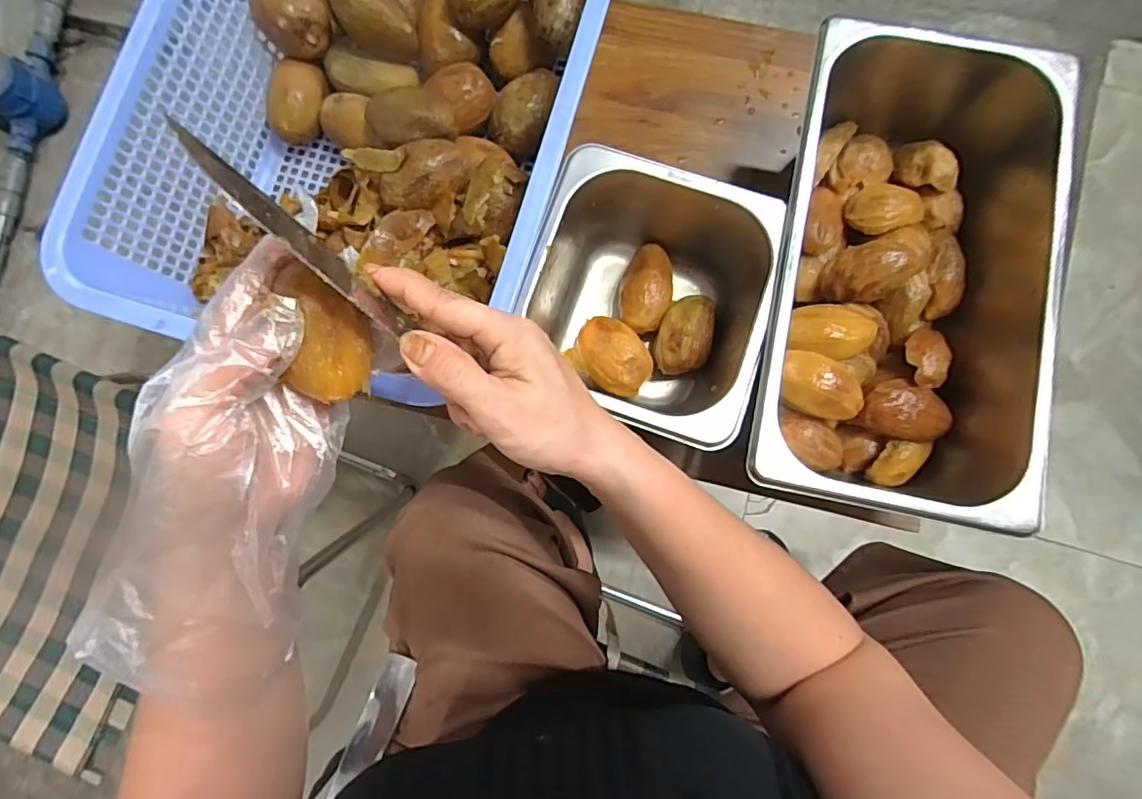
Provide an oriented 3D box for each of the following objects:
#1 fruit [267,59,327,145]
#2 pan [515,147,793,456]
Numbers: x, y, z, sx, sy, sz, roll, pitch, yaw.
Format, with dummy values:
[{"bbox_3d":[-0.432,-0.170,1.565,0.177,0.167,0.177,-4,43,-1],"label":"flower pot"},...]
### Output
[{"bbox_3d":[-0.221,-0.239,0.445,0.037,0.033,0.057,11,82,3],"label":"fruit"},{"bbox_3d":[0.052,-0.066,0.400,0.160,0.090,0.170,19,83,4],"label":"pan"}]

